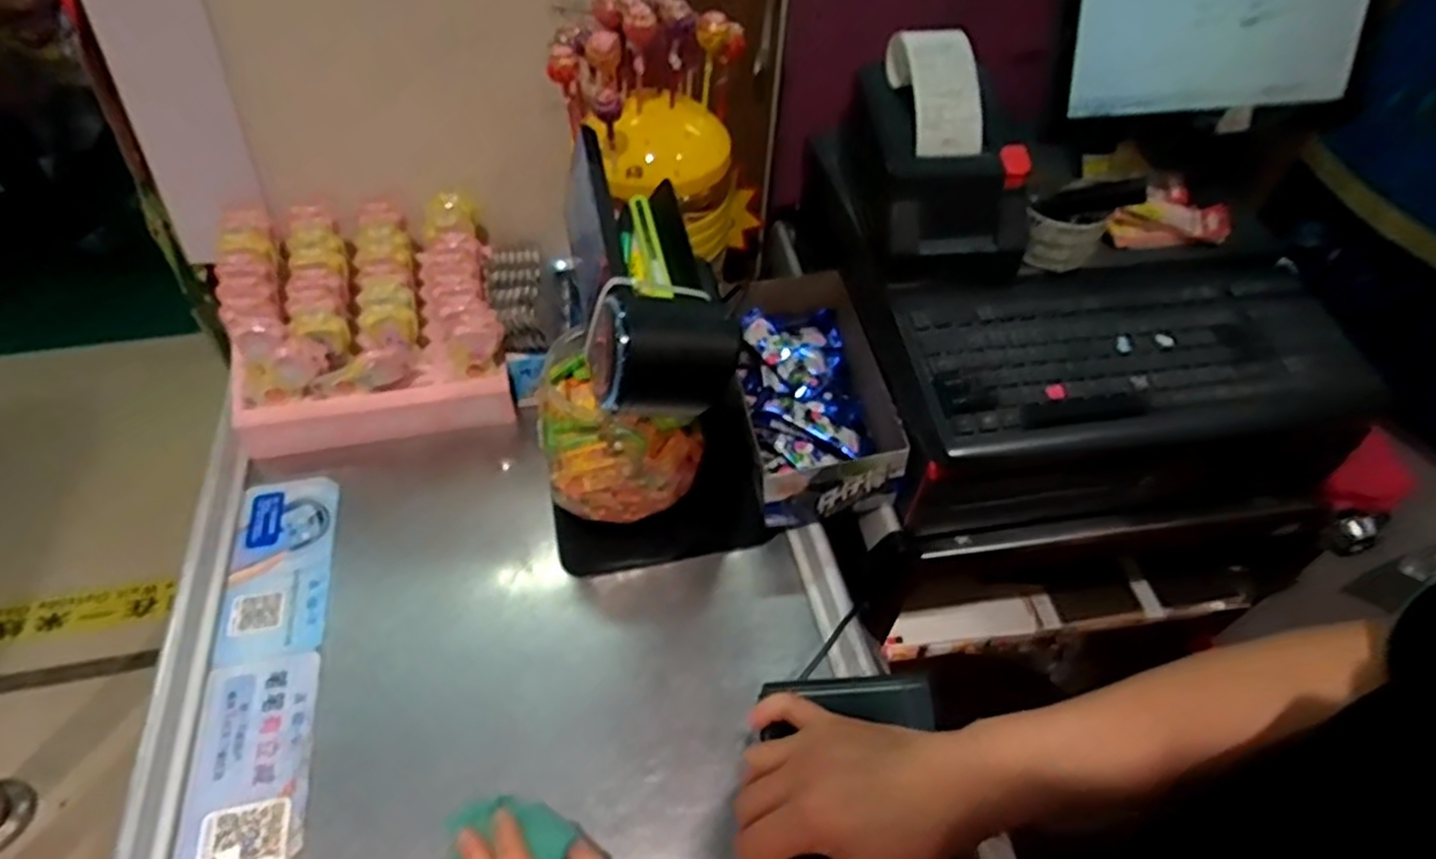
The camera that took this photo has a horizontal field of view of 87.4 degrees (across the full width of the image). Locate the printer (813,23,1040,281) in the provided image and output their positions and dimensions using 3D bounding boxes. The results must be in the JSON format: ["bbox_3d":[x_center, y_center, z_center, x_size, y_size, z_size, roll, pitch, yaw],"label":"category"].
[{"bbox_3d":[0.181,-0.252,0.661,0.127,0.138,0.238,-10,51,-11],"label":"printer"}]

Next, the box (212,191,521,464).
[{"bbox_3d":[-0.324,-0.102,0.700,0.230,0.144,0.174,-9,53,-11],"label":"box"}]

